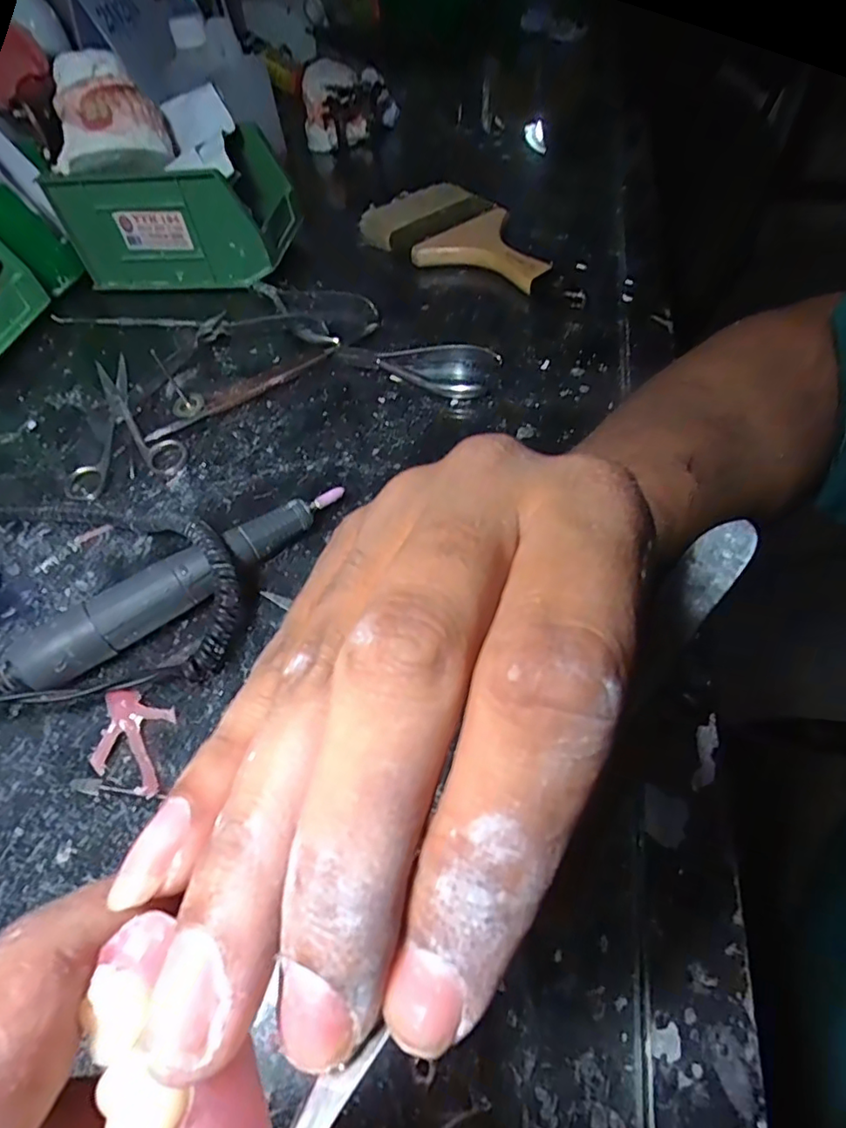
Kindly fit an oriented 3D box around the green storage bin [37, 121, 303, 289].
[{"bbox_3d":[-0.199,-0.297,0.472,0.160,0.084,0.094,5,54,9],"label":"green storage bin"}]

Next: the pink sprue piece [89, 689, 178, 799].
[{"bbox_3d":[-0.122,0.075,0.236,0.030,0.011,0.044,-6,53,1],"label":"pink sprue piece"}]

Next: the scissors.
[{"bbox_3d":[-0.203,-0.096,0.372,0.071,0.007,0.136,-23,55,-11],"label":"scissors"}]

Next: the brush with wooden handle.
[{"bbox_3d":[0.036,-0.281,0.473,0.191,0.032,0.096,36,64,27],"label":"brush with wooden handle"}]

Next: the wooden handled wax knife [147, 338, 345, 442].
[{"bbox_3d":[-0.116,-0.117,0.376,0.143,0.012,0.012,-31,57,-17],"label":"wooden handled wax knife"}]

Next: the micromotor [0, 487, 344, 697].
[{"bbox_3d":[-0.113,0.012,0.267,0.174,0.033,0.030,-32,57,-17],"label":"micromotor"}]

